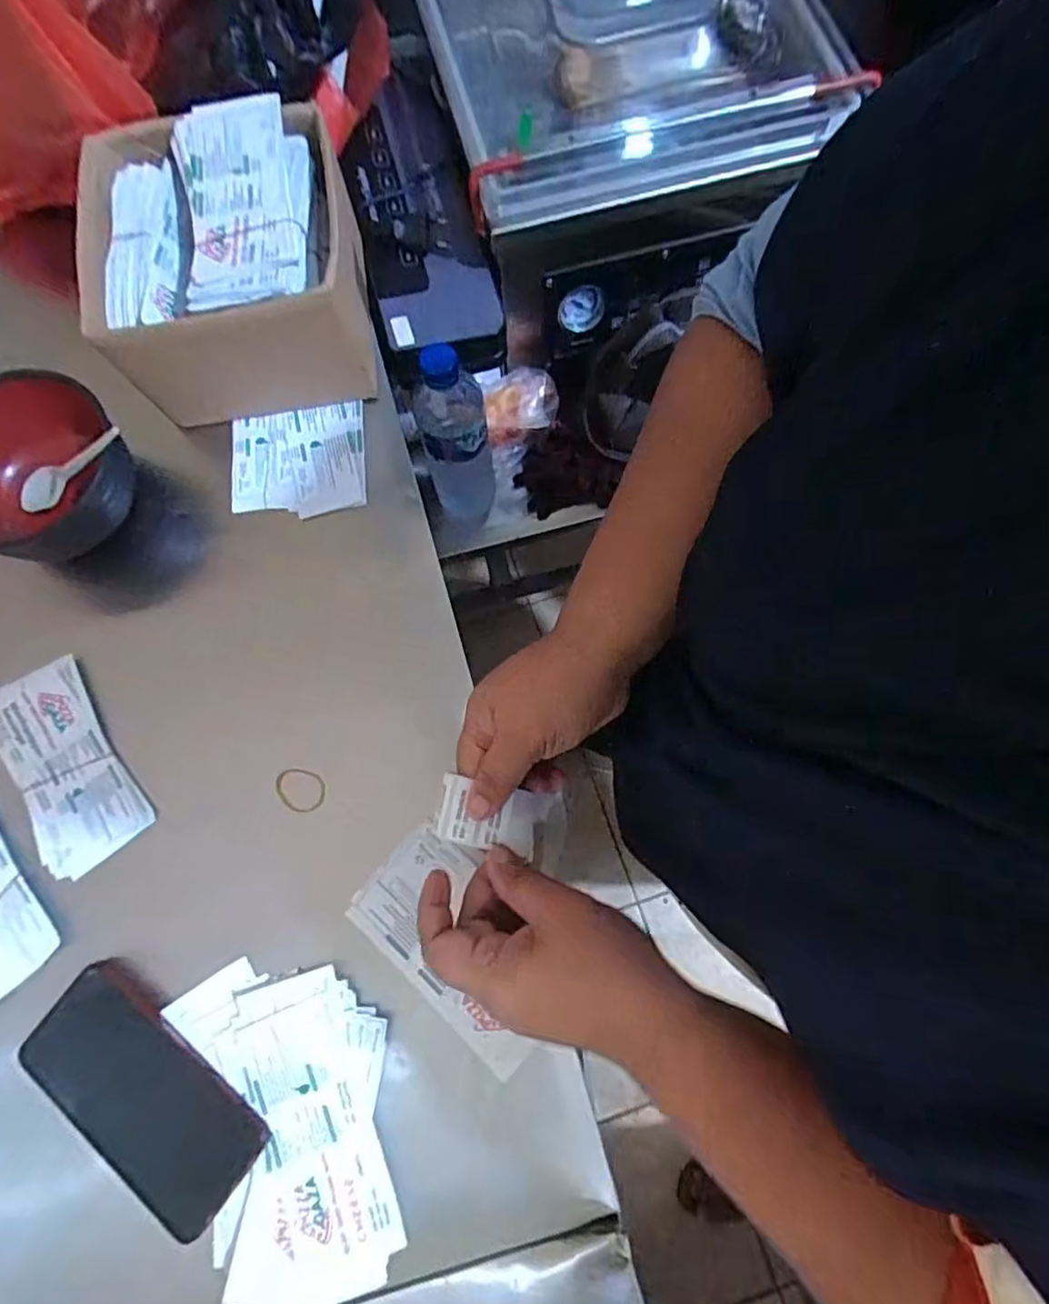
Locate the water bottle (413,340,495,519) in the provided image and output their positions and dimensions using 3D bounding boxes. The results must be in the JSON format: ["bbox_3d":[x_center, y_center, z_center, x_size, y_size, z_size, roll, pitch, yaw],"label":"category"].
[{"bbox_3d":[-0.067,-0.207,0.612,0.062,0.207,0.065,0,76,1],"label":"water bottle"}]

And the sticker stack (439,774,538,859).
[{"bbox_3d":[-0.020,0.091,0.343,0.055,0.005,0.033,12,77,4],"label":"sticker stack"}]

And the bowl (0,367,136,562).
[{"bbox_3d":[-0.373,-0.140,0.470,0.139,0.060,0.137,0,76,1],"label":"bowl"}]

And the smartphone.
[{"bbox_3d":[-0.248,0.286,0.399,0.165,0.008,0.082,37,79,9],"label":"smartphone"}]

